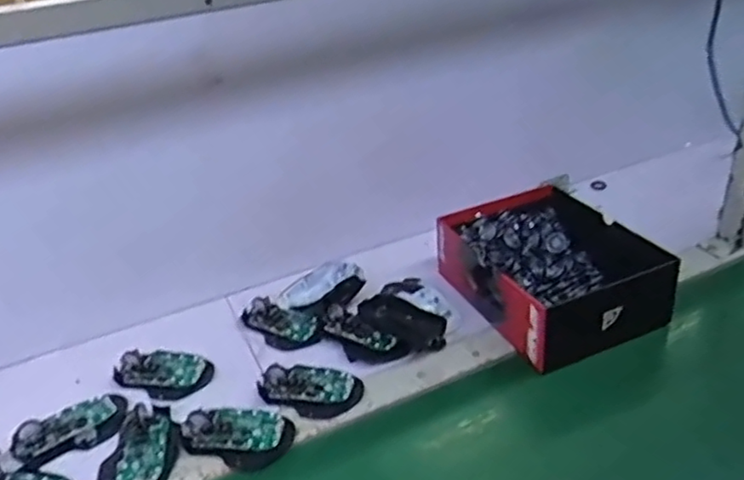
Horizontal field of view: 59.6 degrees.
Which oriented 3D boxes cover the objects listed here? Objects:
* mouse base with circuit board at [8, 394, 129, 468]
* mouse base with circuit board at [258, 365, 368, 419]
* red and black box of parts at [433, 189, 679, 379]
[{"bbox_3d":[-0.322,0.192,0.691,0.114,0.022,0.063,-24,37,-27],"label":"mouse base with circuit board"},{"bbox_3d":[-0.067,0.158,0.715,0.106,0.021,0.065,12,36,24],"label":"mouse base with circuit board"},{"bbox_3d":[0.216,0.034,0.809,0.183,0.084,0.249,-17,33,-18],"label":"red and black box of parts"}]

